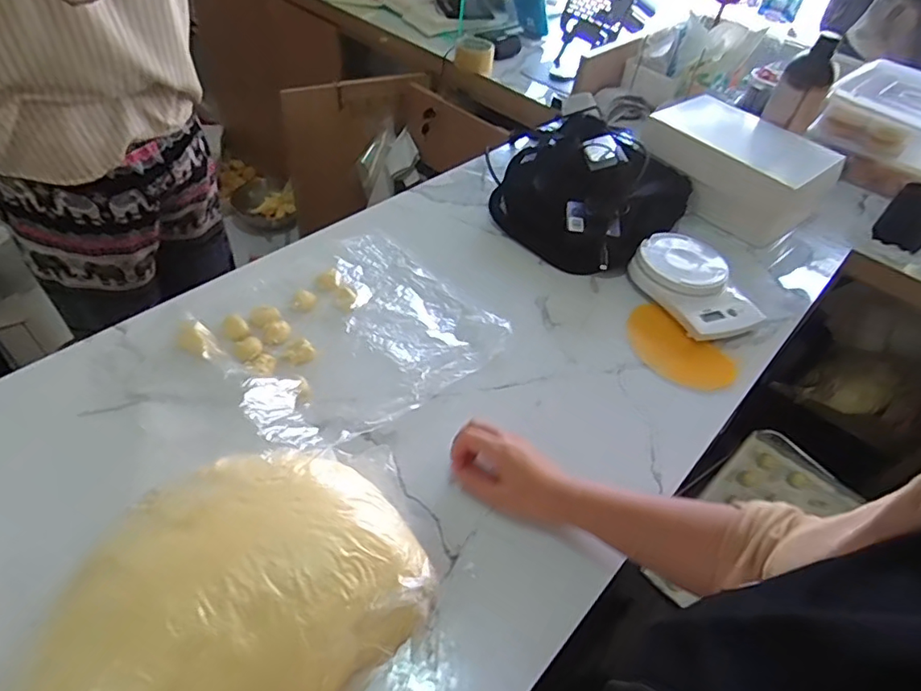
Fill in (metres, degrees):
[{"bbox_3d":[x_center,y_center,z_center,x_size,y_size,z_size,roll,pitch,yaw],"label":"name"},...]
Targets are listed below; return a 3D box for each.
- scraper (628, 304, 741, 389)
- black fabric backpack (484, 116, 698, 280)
[{"bbox_3d":[0.283,0.004,0.704,0.094,0.010,0.143,-36,71,-25],"label":"scraper"},{"bbox_3d":[0.218,-0.254,0.866,0.243,0.103,0.311,37,53,24],"label":"black fabric backpack"}]

